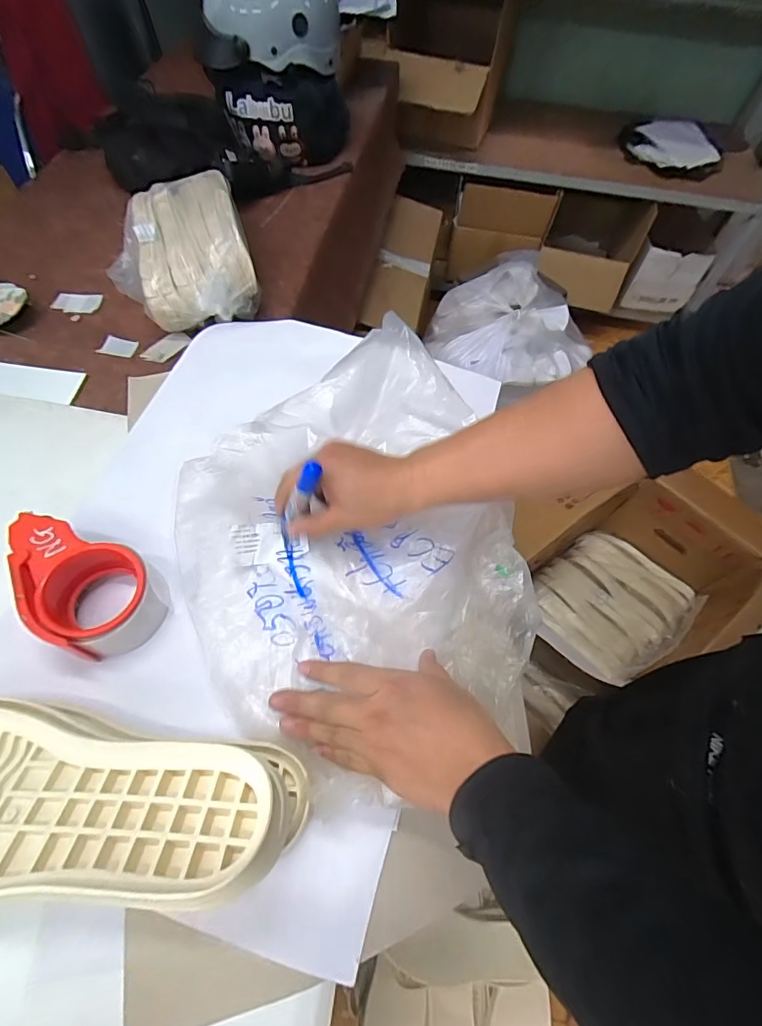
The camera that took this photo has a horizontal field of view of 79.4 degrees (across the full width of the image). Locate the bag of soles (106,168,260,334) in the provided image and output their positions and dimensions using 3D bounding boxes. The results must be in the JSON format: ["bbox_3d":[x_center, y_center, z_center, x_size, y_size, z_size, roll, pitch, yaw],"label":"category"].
[{"bbox_3d":[-0.285,-0.365,0.641,0.173,0.109,0.236,-26,65,-17],"label":"bag of soles"}]

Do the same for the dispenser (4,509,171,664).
[{"bbox_3d":[-0.262,0.059,0.405,0.143,0.061,0.093,36,65,16],"label":"dispenser"}]

